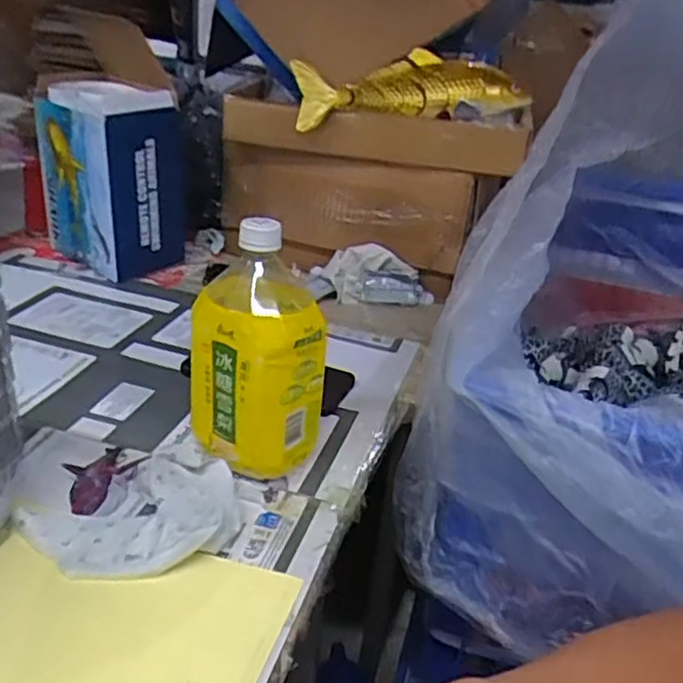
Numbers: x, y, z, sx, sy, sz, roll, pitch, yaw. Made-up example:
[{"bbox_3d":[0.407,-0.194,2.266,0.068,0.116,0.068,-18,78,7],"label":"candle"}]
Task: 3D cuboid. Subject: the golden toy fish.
[{"bbox_3d":[0.086,-0.301,0.850,0.291,0.071,0.072,-2,27,-11],"label":"golden toy fish"}]

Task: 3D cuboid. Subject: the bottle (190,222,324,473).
[{"bbox_3d":[-0.068,0.003,0.564,0.102,0.189,0.111,-2,27,-11],"label":"bottle"}]

